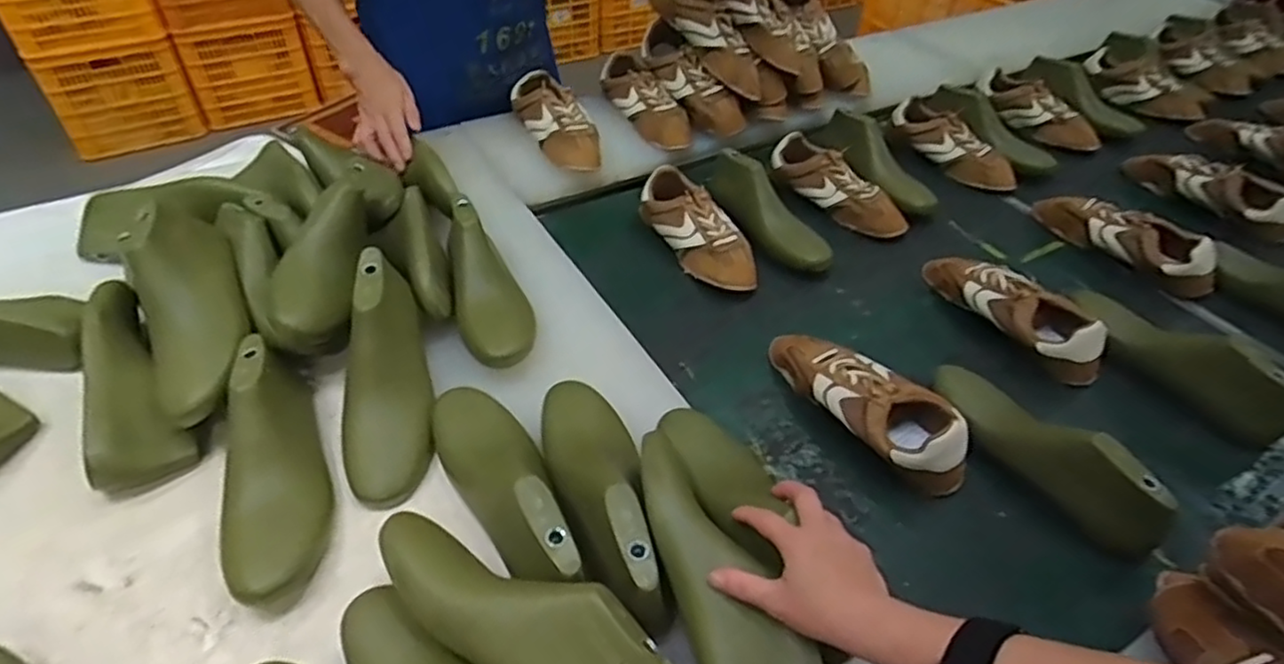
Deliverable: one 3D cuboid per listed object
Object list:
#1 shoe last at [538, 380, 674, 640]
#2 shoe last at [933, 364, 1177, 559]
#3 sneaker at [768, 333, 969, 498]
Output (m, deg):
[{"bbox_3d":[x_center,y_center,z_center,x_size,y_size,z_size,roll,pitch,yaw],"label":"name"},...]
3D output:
[{"bbox_3d":[-0.032,0.126,0.588,0.082,0.082,0.250,-12,47,-14],"label":"shoe last"},{"bbox_3d":[0.432,0.115,0.724,0.079,0.088,0.258,-26,52,-25],"label":"shoe last"},{"bbox_3d":[0.252,0.075,0.771,0.096,0.070,0.241,-23,51,-23],"label":"sneaker"}]

